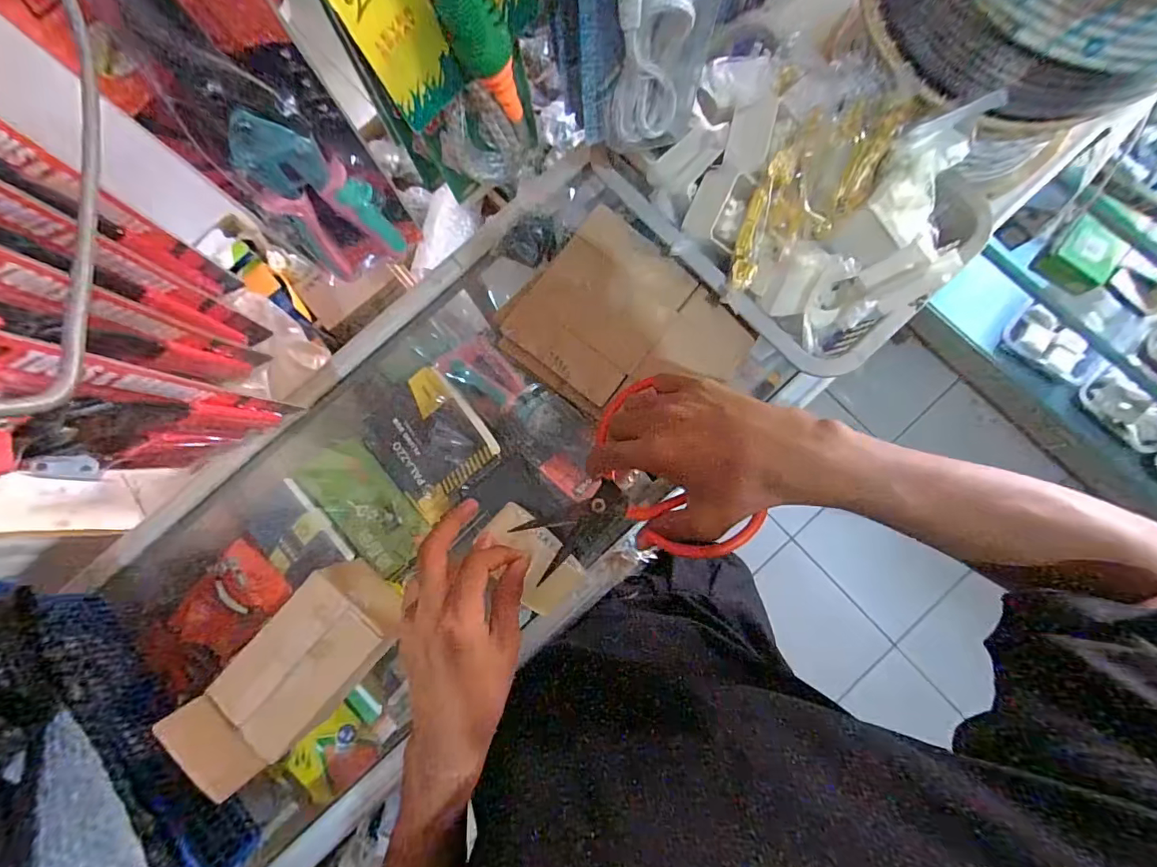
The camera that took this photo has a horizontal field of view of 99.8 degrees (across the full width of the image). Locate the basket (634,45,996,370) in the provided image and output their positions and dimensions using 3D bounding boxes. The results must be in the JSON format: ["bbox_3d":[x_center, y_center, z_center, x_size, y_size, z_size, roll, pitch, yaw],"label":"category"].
[{"bbox_3d":[0.199,-0.206,0.430,0.260,0.086,0.217,38,86,8],"label":"basket"}]

